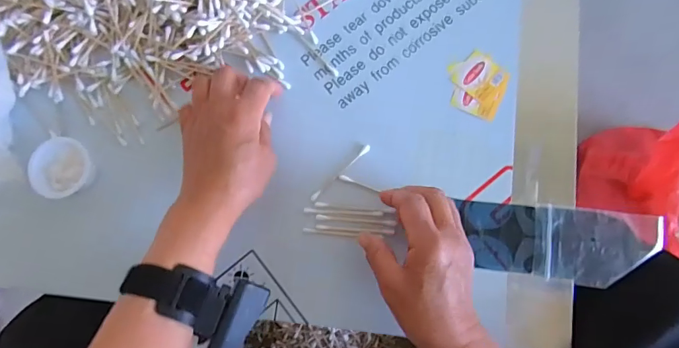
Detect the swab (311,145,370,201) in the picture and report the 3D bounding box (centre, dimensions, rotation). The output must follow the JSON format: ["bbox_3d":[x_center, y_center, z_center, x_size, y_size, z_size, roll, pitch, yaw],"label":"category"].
[{"bbox_3d":[0.001,-0.001,0.404,0.073,0.004,0.006,-43,81,-6],"label":"swab"}]

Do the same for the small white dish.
[{"bbox_3d":[-0.254,-0.005,0.403,0.051,0.028,0.055,0,81,3],"label":"small white dish"}]

